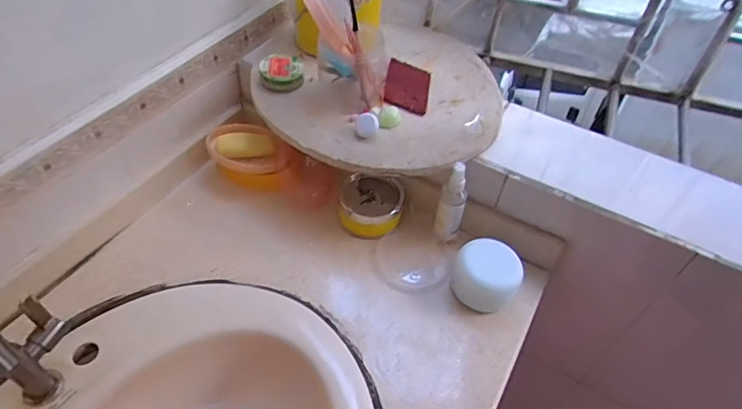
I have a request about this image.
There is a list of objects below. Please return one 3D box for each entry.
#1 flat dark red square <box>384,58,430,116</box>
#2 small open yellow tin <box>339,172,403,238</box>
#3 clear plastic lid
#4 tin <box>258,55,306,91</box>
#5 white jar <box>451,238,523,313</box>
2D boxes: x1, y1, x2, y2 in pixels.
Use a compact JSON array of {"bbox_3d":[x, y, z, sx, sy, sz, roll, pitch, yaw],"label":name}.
[{"bbox_3d":[0.057,-0.185,0.749,0.065,0.008,0.123,8,48,3],"label":"flat dark red square"},{"bbox_3d":[0.000,0.004,0.742,0.101,0.048,0.082,-3,49,-7],"label":"small open yellow tin"},{"bbox_3d":[0.060,0.083,0.708,0.105,0.022,0.103,2,48,-3],"label":"clear plastic lid"},{"bbox_3d":[-0.137,-0.200,0.743,0.064,0.031,0.062,2,48,-3],"label":"tin"},{"bbox_3d":[0.154,0.095,0.652,0.086,0.058,0.075,26,52,18],"label":"white jar"}]

